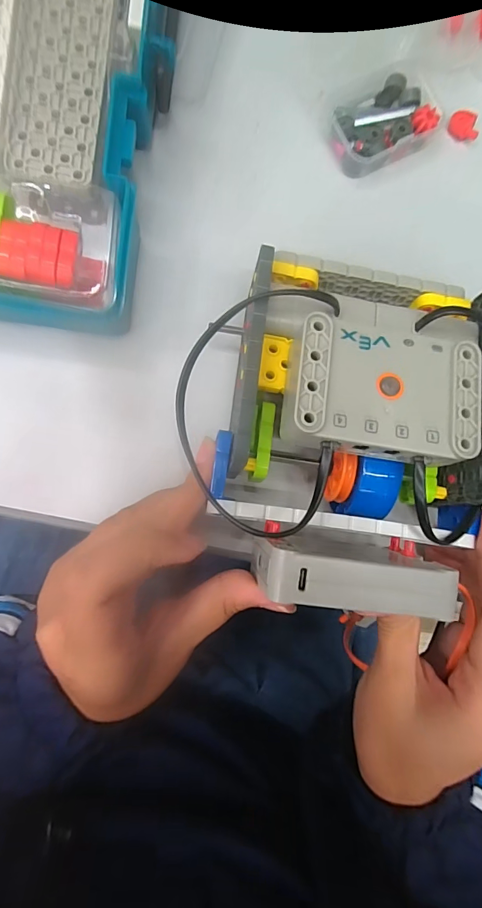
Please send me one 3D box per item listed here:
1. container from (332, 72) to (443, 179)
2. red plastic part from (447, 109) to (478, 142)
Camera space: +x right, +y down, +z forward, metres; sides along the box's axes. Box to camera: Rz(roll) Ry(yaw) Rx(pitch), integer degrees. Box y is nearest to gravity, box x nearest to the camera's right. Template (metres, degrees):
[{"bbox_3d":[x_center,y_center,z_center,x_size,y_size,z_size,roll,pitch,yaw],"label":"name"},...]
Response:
[{"bbox_3d":[0.083,-0.191,0.234,0.063,0.018,0.041,-25,90,-8],"label":"container"},{"bbox_3d":[0.134,-0.197,0.243,0.018,0.007,0.013,19,84,-5],"label":"red plastic part"}]

